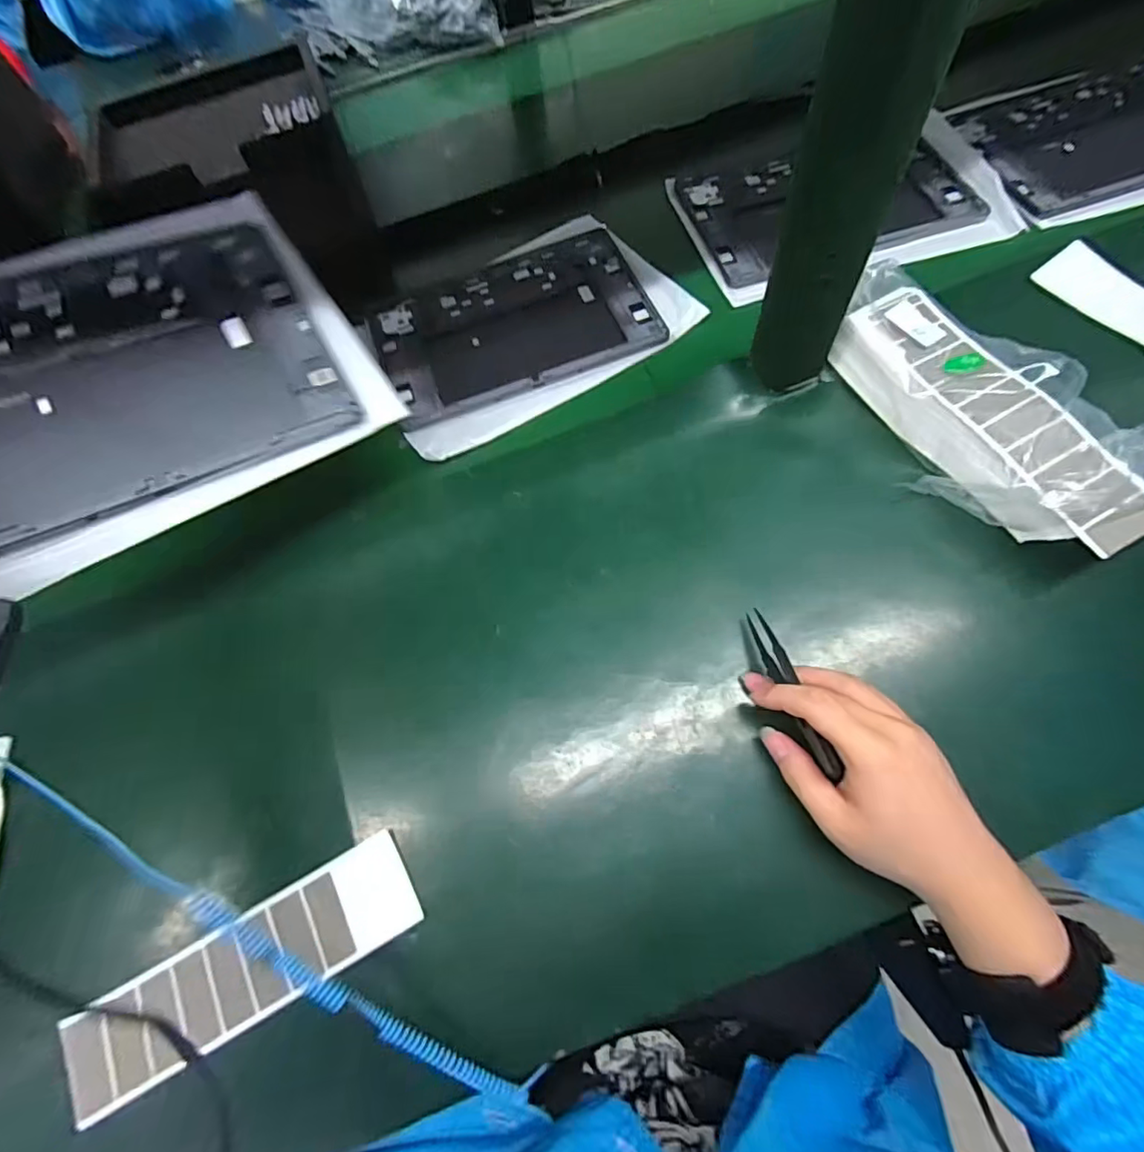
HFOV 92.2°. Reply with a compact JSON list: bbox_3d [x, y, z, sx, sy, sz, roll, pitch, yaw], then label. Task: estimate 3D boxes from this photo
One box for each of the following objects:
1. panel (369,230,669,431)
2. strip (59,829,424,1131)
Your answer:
[{"bbox_3d":[-0.055,-0.238,0.519,0.249,0.013,0.171,-22,66,-6],"label":"panel"},{"bbox_3d":[-0.197,0.237,0.333,0.214,0.010,0.056,-30,68,-6],"label":"strip"}]

